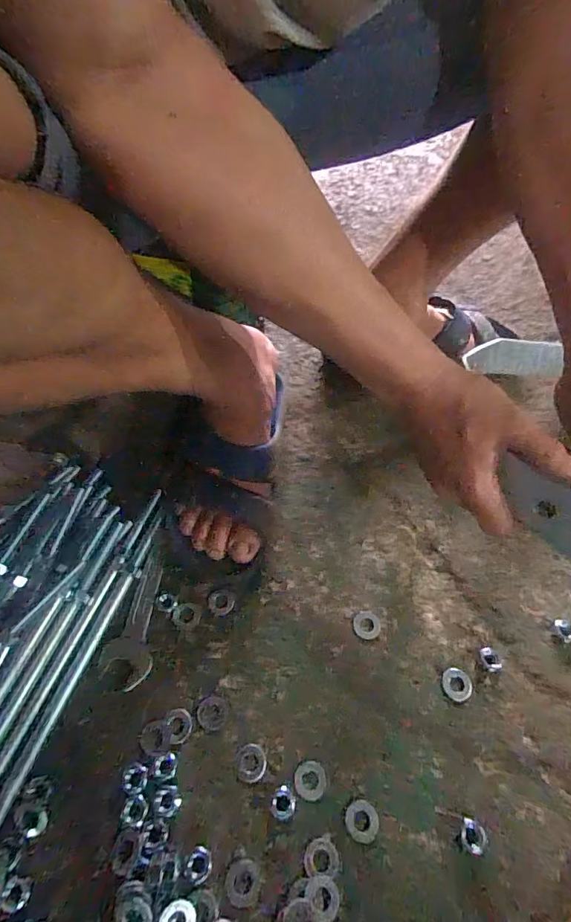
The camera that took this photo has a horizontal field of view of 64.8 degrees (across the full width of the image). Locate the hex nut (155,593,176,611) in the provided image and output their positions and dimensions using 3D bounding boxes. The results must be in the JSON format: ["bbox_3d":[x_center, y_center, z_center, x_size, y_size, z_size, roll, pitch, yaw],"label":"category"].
[{"bbox_3d":[-0.116,0.136,0.434,0.020,0.004,0.017,38,66,23],"label":"hex nut"}]

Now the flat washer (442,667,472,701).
[{"bbox_3d":[0.152,0.197,0.399,0.025,0.004,0.026,0,56,0],"label":"flat washer"}]

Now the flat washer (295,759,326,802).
[{"bbox_3d":[0.019,0.253,0.357,0.024,0.004,0.026,9,56,7],"label":"flat washer"}]

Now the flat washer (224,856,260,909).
[{"bbox_3d":[-0.030,0.304,0.325,0.024,0.004,0.026,10,56,7],"label":"flat washer"}]

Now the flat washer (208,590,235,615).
[{"bbox_3d":[-0.062,0.137,0.436,0.025,0.004,0.024,1,66,-2],"label":"flat washer"}]

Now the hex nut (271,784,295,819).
[{"bbox_3d":[-0.002,0.265,0.348,0.018,0.006,0.019,-37,63,-22],"label":"hex nut"}]

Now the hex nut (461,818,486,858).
[{"bbox_3d":[0.141,0.281,0.337,0.019,0.006,0.021,14,57,10],"label":"hex nut"}]

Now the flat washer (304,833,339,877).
[{"bbox_3d":[0.026,0.292,0.333,0.026,0.004,0.023,-3,56,-2],"label":"flat washer"}]

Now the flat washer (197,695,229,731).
[{"bbox_3d":[-0.063,0.215,0.386,0.026,0.004,0.026,0,56,0],"label":"flat washer"}]

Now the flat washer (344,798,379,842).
[{"bbox_3d":[0.058,0.276,0.344,0.025,0.004,0.025,0,56,0],"label":"flat washer"}]

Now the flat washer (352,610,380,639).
[{"bbox_3d":[0.077,0.155,0.427,0.025,0.004,0.026,0,56,0],"label":"flat washer"}]

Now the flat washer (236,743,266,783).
[{"bbox_3d":[-0.028,0.244,0.365,0.024,0.004,0.026,0,56,0],"label":"flat washer"}]

